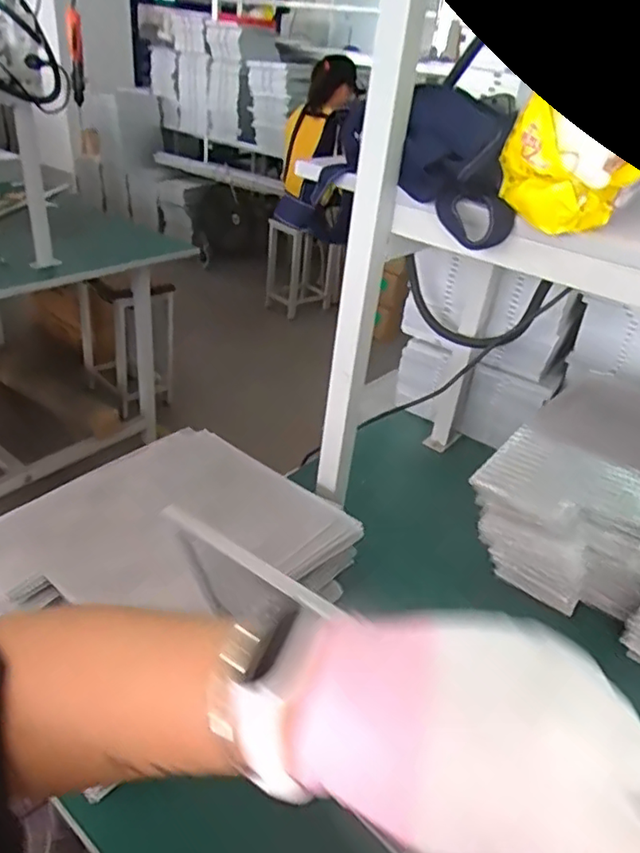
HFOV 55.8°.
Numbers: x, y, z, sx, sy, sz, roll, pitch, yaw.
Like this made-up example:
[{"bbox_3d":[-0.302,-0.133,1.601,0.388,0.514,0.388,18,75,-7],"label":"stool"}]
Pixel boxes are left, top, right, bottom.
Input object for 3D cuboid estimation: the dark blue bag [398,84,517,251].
[{"bbox_3d":[0.126,-0.232,0.540,0.099,0.110,0.091,7,33,2],"label":"dark blue bag"}]

